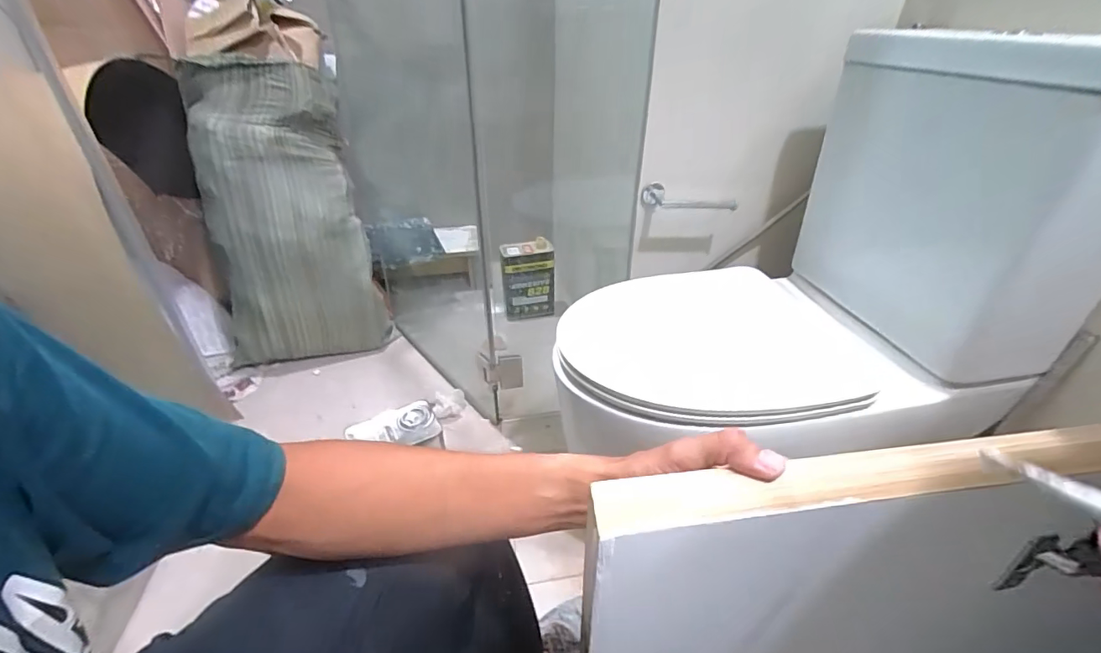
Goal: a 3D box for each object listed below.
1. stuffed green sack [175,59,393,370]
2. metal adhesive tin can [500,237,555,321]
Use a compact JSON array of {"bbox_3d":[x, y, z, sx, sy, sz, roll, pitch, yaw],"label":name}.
[{"bbox_3d":[-0.777,-0.323,1.398,0.414,0.863,0.180,-14,9,-20],"label":"stuffed green sack"},{"bbox_3d":[-0.073,-0.150,1.638,0.172,0.272,0.111,0,33,0],"label":"metal adhesive tin can"}]

